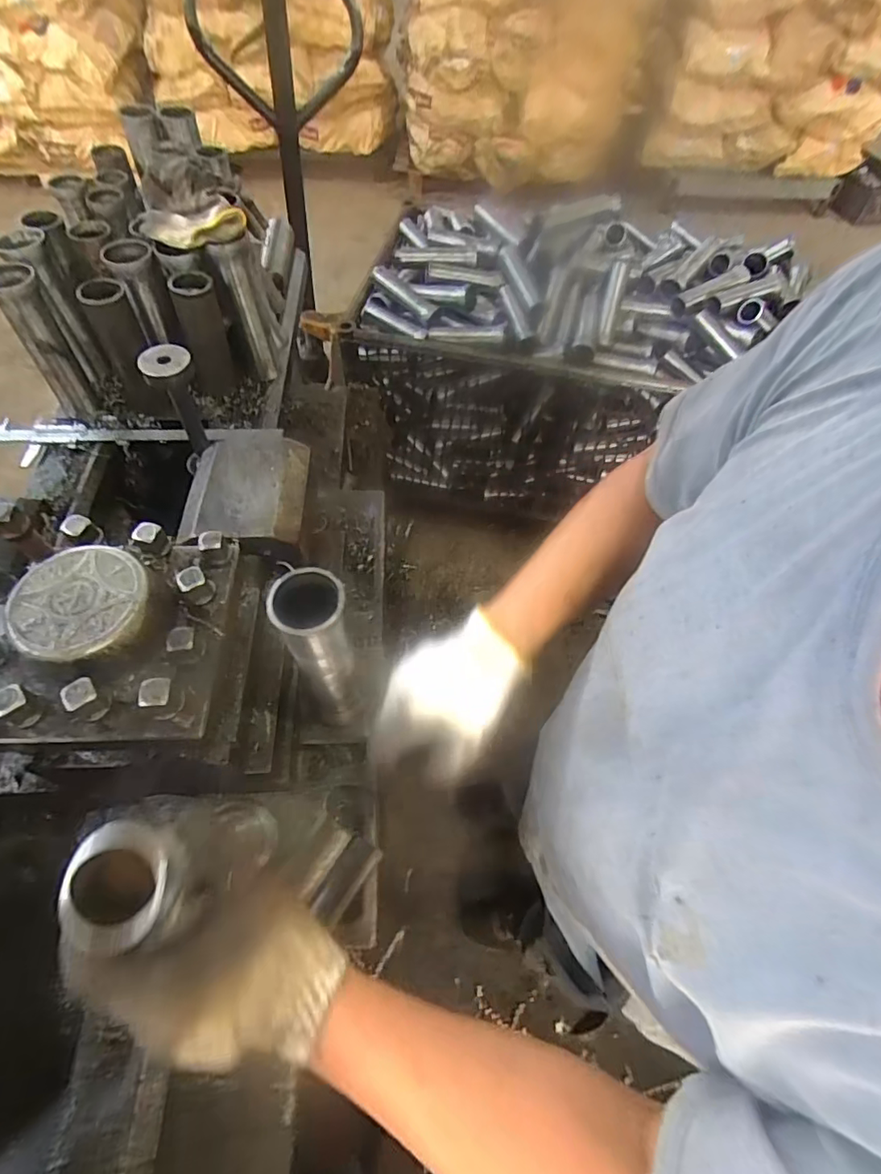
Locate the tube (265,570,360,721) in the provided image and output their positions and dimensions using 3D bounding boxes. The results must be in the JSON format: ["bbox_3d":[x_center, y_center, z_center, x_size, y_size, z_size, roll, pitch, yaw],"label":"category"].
[{"bbox_3d":[-0.094,0.055,0.435,0.047,0.194,0.051,1,58,-2],"label":"tube"}]

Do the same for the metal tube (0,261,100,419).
[{"bbox_3d":[-0.507,-0.309,0.700,0.059,0.179,0.056,-26,63,-18],"label":"metal tube"}]

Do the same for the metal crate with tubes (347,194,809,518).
[{"bbox_3d":[0.315,-0.668,1.605,1.004,0.604,0.659,8,58,3],"label":"metal crate with tubes"}]

